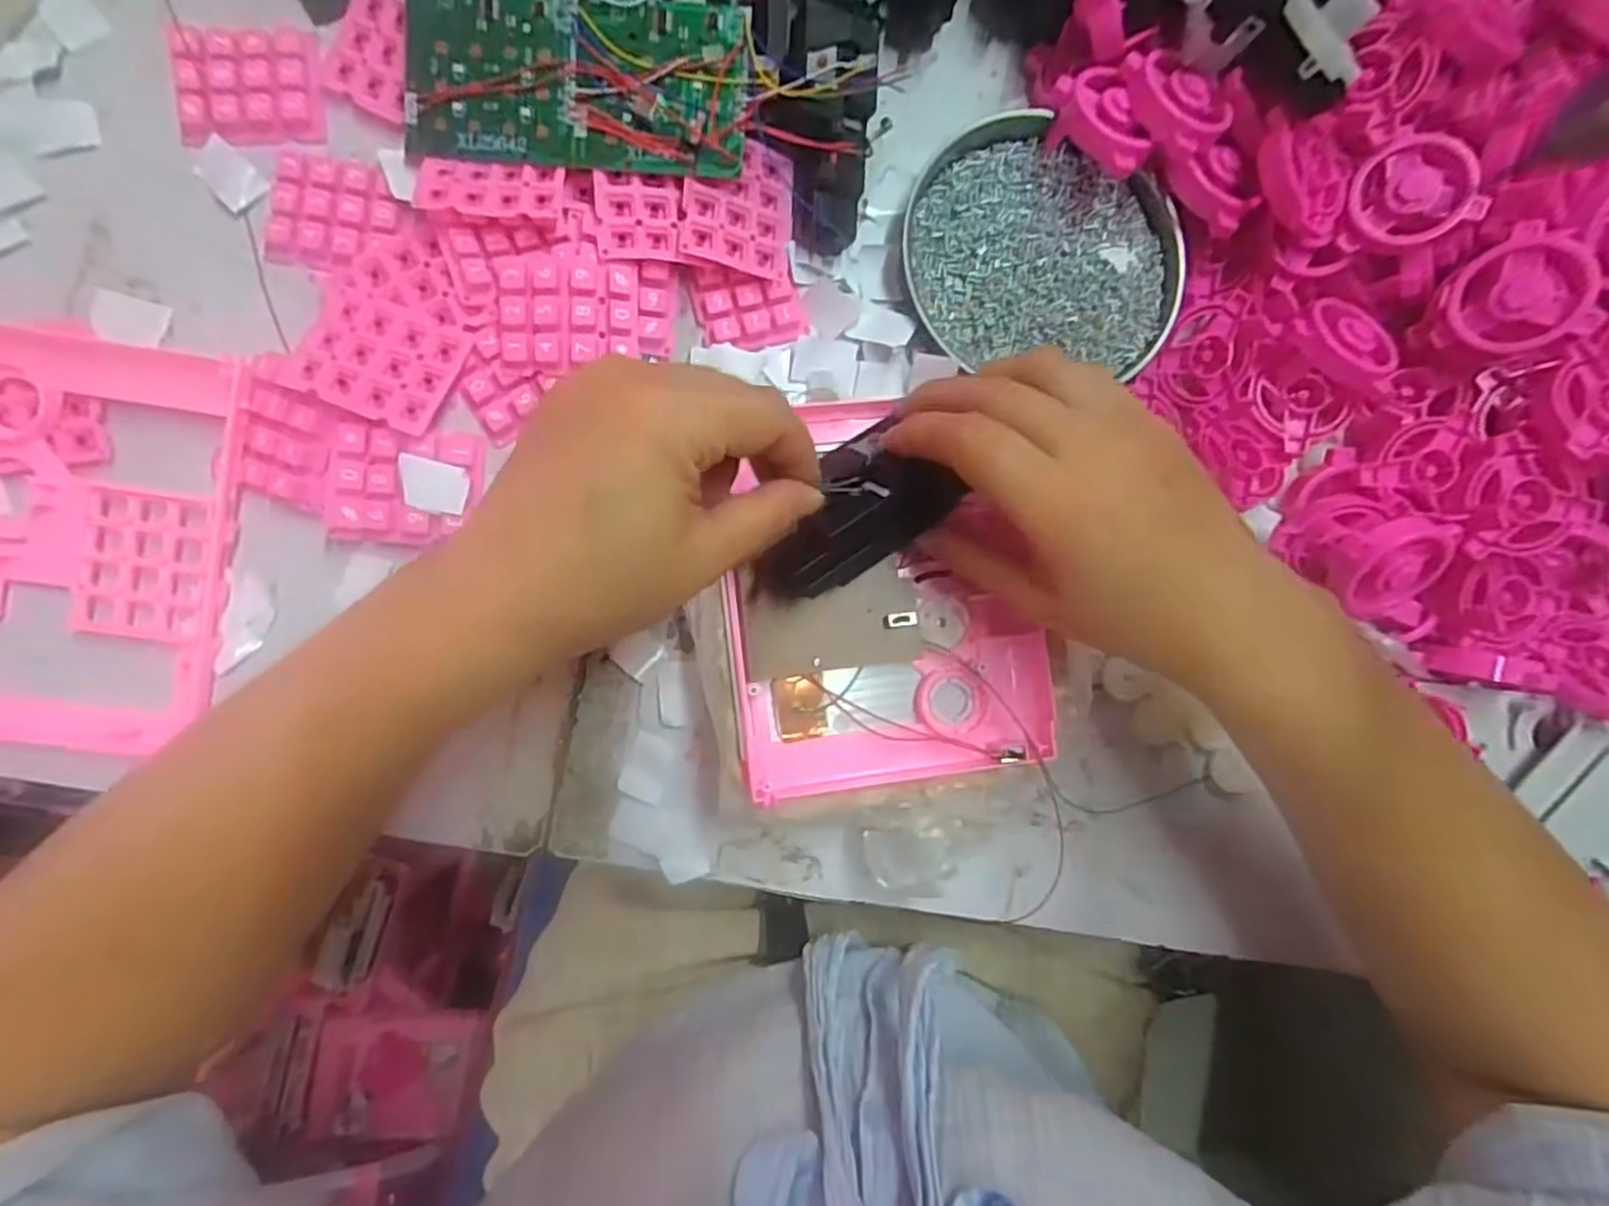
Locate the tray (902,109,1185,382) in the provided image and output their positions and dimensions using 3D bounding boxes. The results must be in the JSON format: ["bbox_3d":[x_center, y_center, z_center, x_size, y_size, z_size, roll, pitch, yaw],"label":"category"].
[{"bbox_3d":[0.115,-0.173,0.344,0.131,0.022,0.117,0,92,-4],"label":"tray"}]

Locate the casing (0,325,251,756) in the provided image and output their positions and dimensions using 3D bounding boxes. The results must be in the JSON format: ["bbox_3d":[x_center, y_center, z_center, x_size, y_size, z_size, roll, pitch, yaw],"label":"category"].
[{"bbox_3d":[-0.302,-0.026,0.295,0.131,0.031,0.168,8,91,-4],"label":"casing"}]

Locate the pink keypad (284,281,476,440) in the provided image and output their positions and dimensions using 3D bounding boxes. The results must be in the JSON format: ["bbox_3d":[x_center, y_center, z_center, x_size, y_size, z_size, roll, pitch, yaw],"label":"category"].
[{"bbox_3d":[-0.177,-0.102,0.298,0.059,0.005,0.052,21,73,-8],"label":"pink keypad"}]

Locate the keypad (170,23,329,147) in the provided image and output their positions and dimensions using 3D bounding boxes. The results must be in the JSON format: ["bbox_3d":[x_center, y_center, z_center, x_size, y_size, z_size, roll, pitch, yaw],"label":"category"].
[{"bbox_3d":[-0.241,-0.225,0.310,0.060,0.004,0.047,-4,88,-7],"label":"keypad"}]

